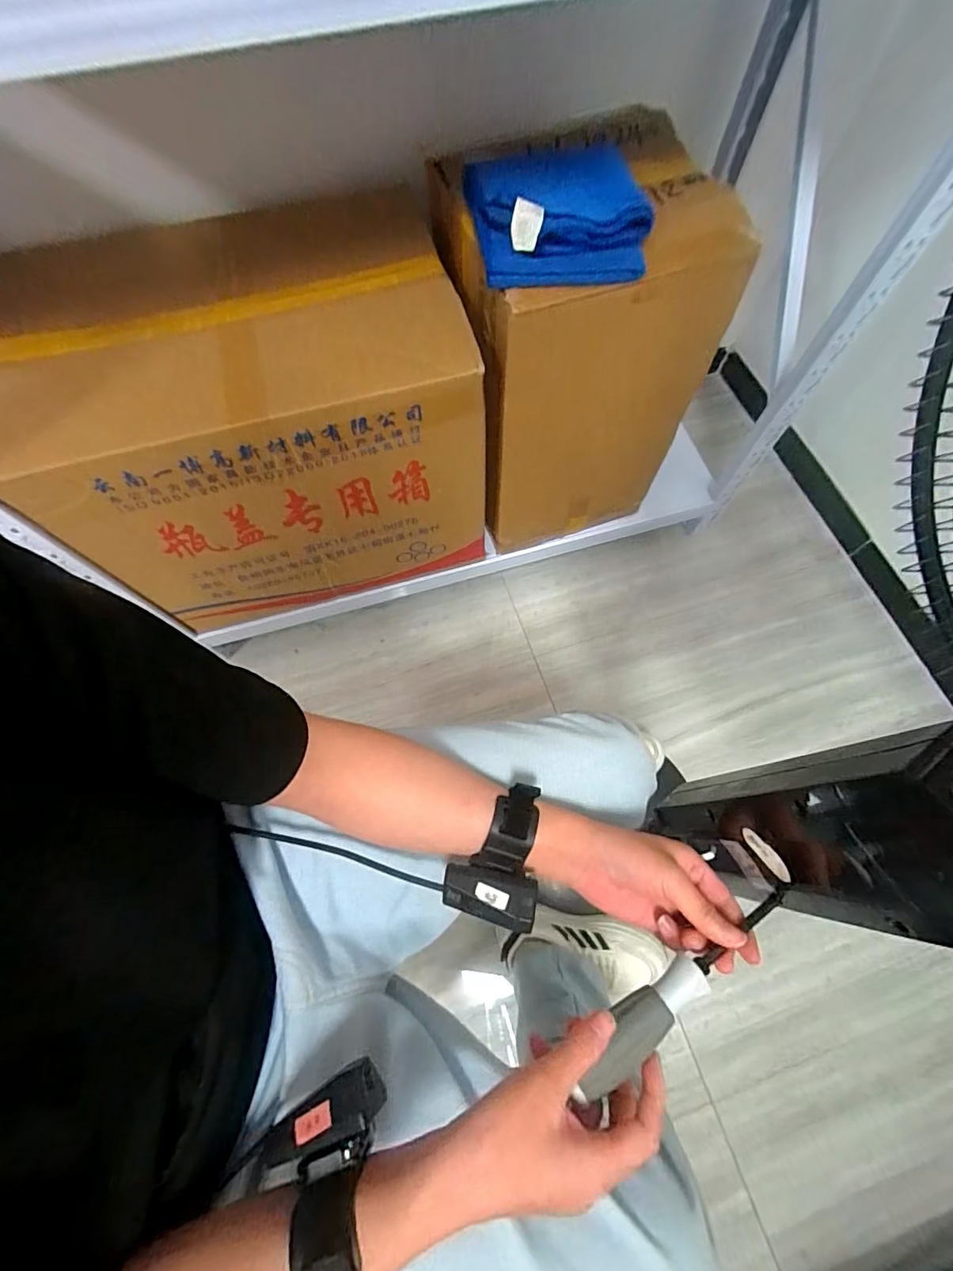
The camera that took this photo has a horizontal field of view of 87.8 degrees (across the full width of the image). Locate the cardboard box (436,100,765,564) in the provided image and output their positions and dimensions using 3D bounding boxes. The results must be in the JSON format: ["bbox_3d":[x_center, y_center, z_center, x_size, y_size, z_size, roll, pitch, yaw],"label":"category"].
[{"bbox_3d":[0.132,-0.420,0.824,0.300,0.546,0.319,-14,69,-5],"label":"cardboard box"}]

